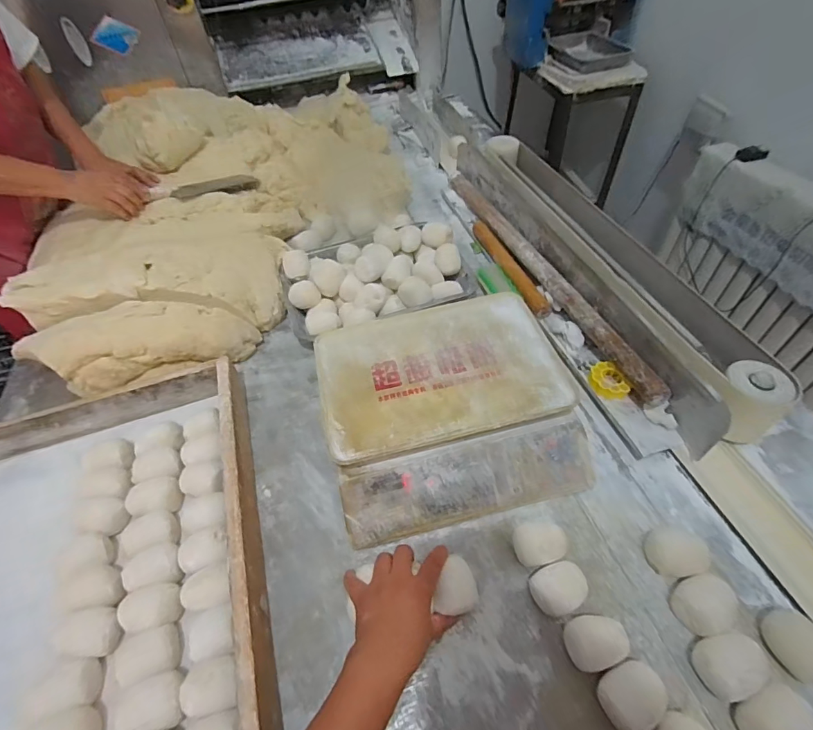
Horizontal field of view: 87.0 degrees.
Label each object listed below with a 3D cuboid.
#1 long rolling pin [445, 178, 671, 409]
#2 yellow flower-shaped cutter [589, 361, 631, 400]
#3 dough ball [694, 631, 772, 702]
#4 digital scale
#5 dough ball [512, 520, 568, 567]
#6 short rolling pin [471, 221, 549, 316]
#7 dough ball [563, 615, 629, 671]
[{"bbox_3d":[0.252,-0.213,0.845,0.048,0.052,0.746,-17,51,-8],"label":"long rolling pin"},{"bbox_3d":[0.319,0.024,0.673,0.056,0.034,0.049,13,53,15],"label":"yellow flower-shaped cutter"},{"bbox_3d":[0.334,0.302,0.431,0.069,0.035,0.053,-7,51,-1],"label":"dough ball"},{"bbox_3d":[0.055,0.054,0.627,0.330,0.102,0.314,-13,51,-5],"label":"digital scale"},{"bbox_3d":[0.162,0.216,0.517,0.060,0.053,0.047,-19,52,-10],"label":"dough ball"},{"bbox_3d":[0.206,-0.206,0.867,0.036,0.027,0.315,-16,51,-7],"label":"short rolling pin"},{"bbox_3d":[0.200,0.293,0.454,0.058,0.043,0.047,-10,51,-3],"label":"dough ball"}]

